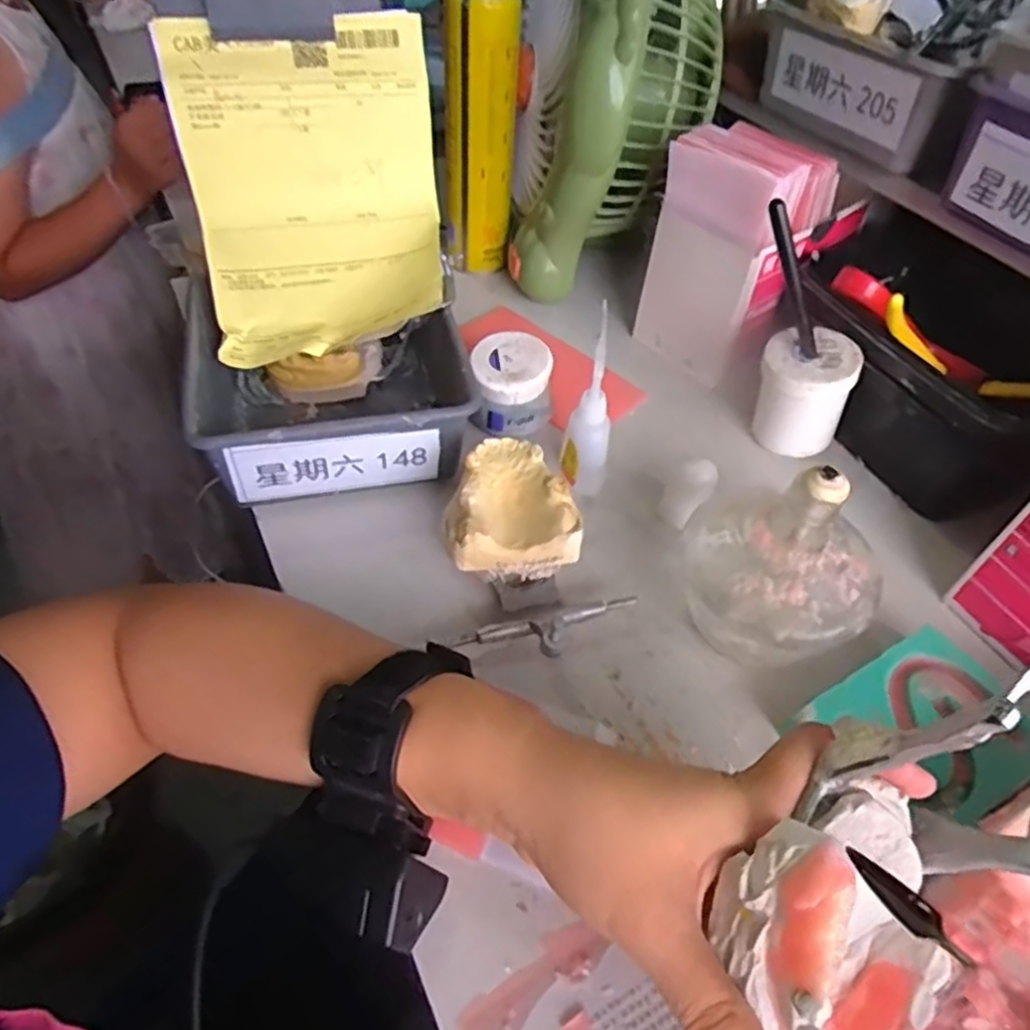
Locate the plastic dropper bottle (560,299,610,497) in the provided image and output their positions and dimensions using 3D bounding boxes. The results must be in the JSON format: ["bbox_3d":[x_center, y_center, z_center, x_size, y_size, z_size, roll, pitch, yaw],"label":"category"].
[{"bbox_3d":[0.043,-0.060,0.391,0.021,0.108,0.027,-1,49,-4],"label":"plastic dropper bottle"}]

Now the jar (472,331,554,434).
[{"bbox_3d":[-0.002,-0.082,0.439,0.050,0.046,0.051,4,48,0],"label":"jar"}]

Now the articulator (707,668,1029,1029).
[{"bbox_3d":[0.125,0.099,0.203,0.128,0.072,0.074,-18,52,-18],"label":"articulator"}]

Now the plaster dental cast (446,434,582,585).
[{"bbox_3d":[-0.003,-0.002,0.371,0.068,0.041,0.068,-3,49,-6],"label":"plaster dental cast"}]

